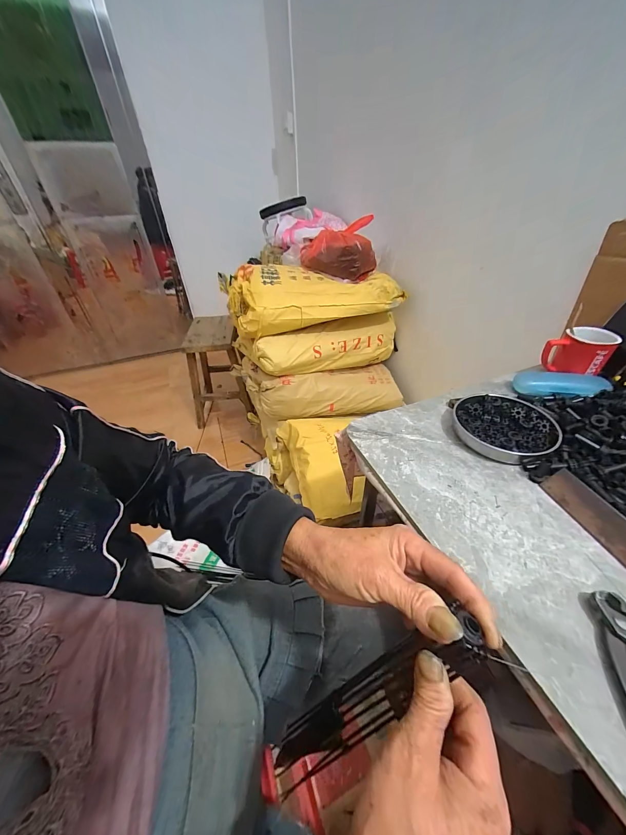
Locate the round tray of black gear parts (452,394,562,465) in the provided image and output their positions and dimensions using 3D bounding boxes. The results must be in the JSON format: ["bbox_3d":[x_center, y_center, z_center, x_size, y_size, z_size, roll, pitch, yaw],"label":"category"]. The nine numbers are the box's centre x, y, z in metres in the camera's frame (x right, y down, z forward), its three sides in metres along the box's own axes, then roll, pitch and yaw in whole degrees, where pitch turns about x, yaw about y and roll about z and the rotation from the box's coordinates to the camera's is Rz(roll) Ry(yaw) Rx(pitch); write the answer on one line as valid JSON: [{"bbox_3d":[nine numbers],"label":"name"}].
[{"bbox_3d":[0.289,0.012,0.445,0.135,0.026,0.131,-1,39,1],"label":"round tray of black gear parts"}]

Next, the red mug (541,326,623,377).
[{"bbox_3d":[0.488,-0.121,0.532,0.065,0.069,0.088,-29,46,-29],"label":"red mug"}]

